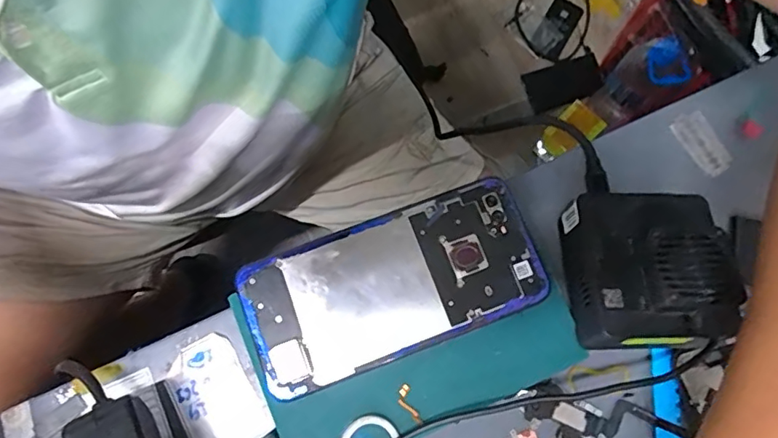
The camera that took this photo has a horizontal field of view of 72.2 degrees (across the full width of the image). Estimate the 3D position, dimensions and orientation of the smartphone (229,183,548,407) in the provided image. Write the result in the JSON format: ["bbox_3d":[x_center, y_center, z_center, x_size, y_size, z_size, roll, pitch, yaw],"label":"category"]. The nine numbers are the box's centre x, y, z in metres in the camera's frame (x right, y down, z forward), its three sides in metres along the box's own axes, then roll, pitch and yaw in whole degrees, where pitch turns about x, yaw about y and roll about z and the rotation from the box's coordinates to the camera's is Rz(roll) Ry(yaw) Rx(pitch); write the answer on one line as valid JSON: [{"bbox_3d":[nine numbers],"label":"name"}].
[{"bbox_3d":[0.002,0.035,0.282,0.153,0.006,0.070,-20,80,-5],"label":"smartphone"}]

